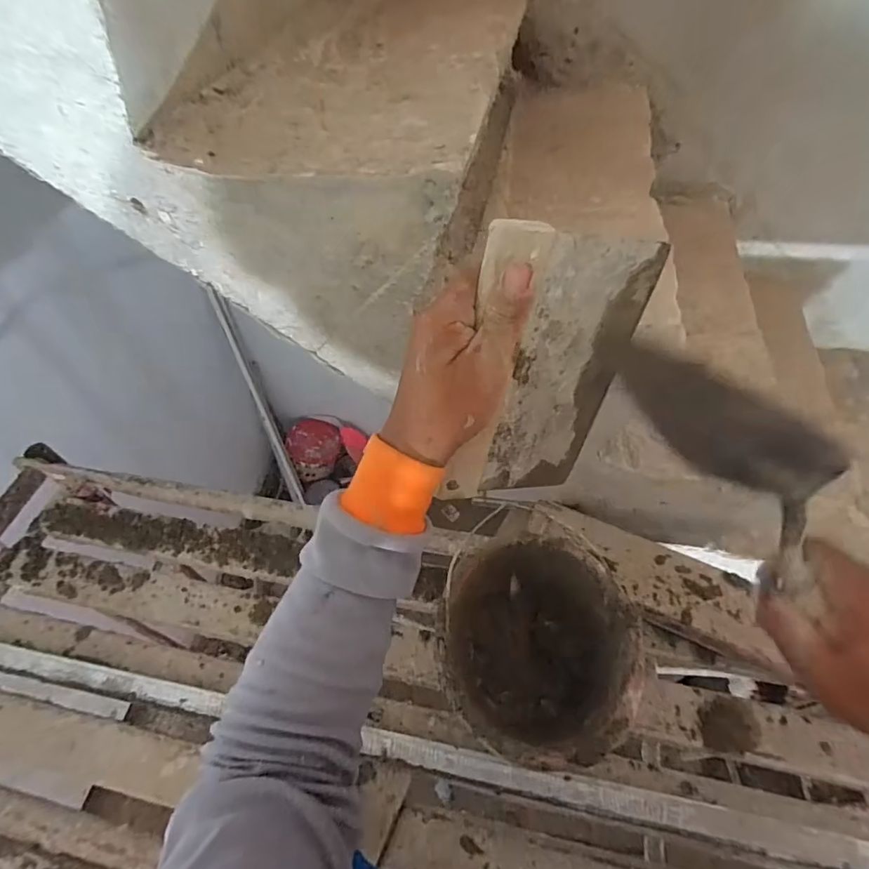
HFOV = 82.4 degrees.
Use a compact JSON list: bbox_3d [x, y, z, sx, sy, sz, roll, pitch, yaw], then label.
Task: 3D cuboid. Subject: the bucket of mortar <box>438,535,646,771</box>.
[{"bbox_3d":[0.126,0.277,0.631,0.222,0.176,0.243,-2,53,3],"label":"bucket of mortar"}]

